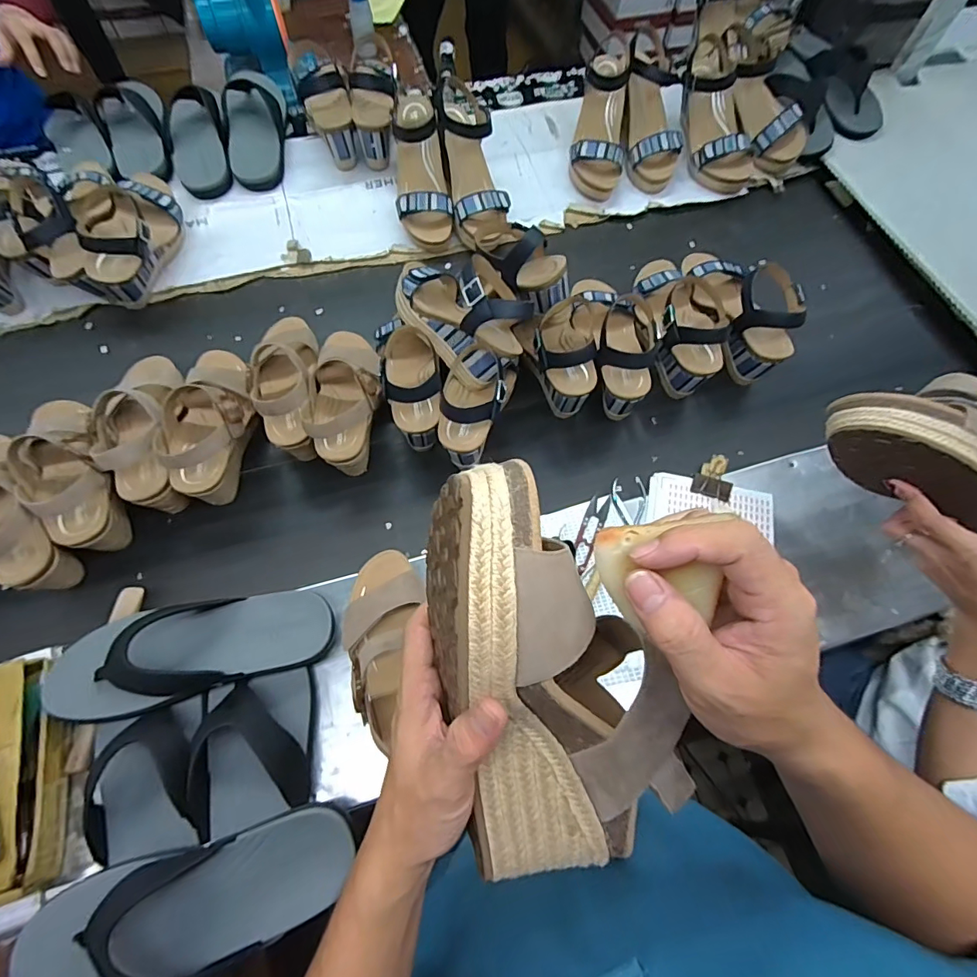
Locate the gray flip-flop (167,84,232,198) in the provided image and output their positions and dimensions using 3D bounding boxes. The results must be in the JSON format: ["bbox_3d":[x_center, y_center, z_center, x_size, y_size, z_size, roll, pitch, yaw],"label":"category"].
[{"bbox_3d":[-0.505,-0.605,0.836,0.100,0.048,0.220,-14,83,-9],"label":"gray flip-flop"}]

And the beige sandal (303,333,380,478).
[{"bbox_3d":[-0.194,-0.136,0.669,0.094,0.108,0.226,-7,53,-6],"label":"beige sandal"}]

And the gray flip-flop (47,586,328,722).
[{"bbox_3d":[-0.309,0.168,0.507,0.281,0.074,0.099,-9,67,-7],"label":"gray flip-flop"}]

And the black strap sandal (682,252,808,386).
[{"bbox_3d":[0.373,-0.275,0.725,0.081,0.128,0.234,-13,67,-9],"label":"black strap sandal"}]

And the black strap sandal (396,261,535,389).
[{"bbox_3d":[-0.043,-0.241,0.645,0.102,0.104,0.228,-36,72,-17],"label":"black strap sandal"}]

